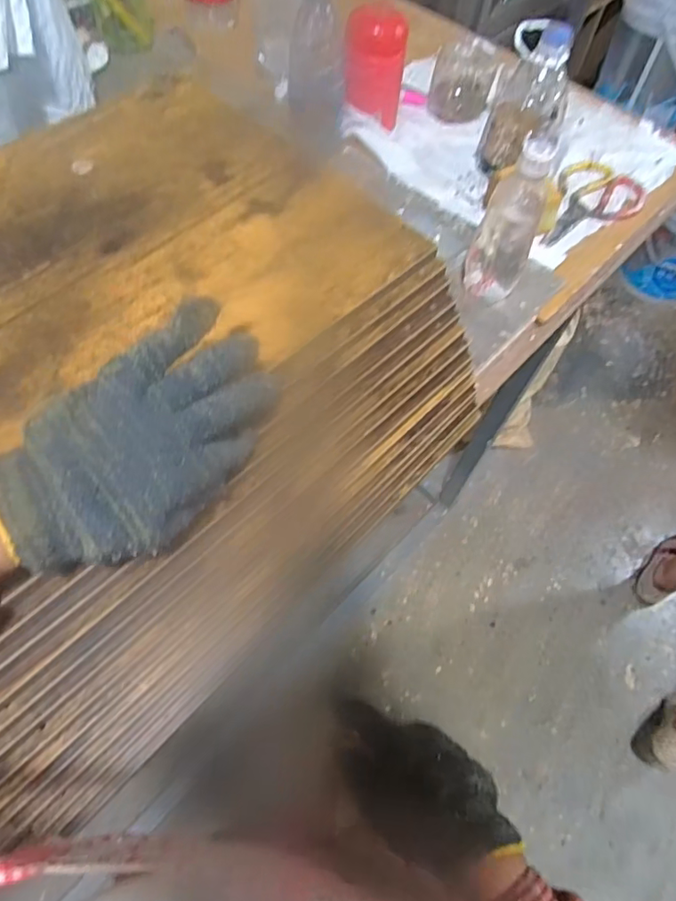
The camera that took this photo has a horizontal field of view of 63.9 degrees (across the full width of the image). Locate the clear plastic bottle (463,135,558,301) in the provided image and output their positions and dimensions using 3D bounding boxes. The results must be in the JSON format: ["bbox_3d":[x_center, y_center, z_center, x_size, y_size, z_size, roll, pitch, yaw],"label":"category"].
[{"bbox_3d":[0.176,-0.226,0.567,0.055,0.172,0.053,1,61,-2],"label":"clear plastic bottle"}]

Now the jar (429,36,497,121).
[{"bbox_3d":[0.186,-0.556,0.812,0.090,0.081,0.090,1,61,-2],"label":"jar"}]

